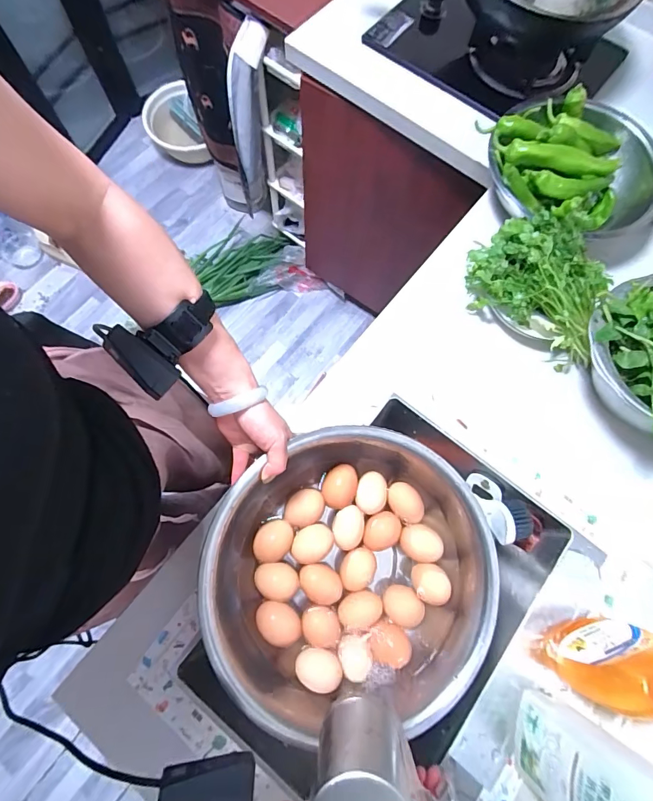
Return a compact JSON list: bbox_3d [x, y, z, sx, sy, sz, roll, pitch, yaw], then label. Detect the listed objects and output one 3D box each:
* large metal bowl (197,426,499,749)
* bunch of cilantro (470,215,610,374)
[{"bbox_3d":[0.026,0.198,0.484,0.318,0.126,0.298,0,74,-2],"label":"large metal bowl"},{"bbox_3d":[0.320,-0.165,0.591,0.215,0.092,0.138,44,77,10],"label":"bunch of cilantro"}]

